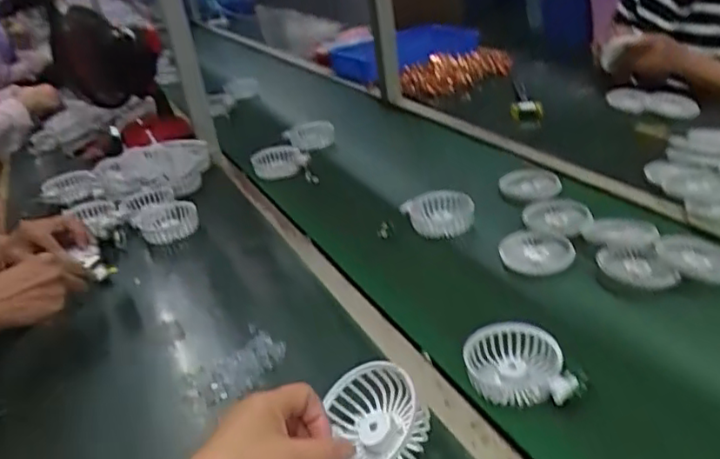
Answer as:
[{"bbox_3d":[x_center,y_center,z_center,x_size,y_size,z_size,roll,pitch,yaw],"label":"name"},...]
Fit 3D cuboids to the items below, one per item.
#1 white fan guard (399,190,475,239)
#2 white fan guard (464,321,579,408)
[{"bbox_3d":[0.116,-0.025,0.916,0.100,0.027,0.091,-7,28,4],"label":"white fan guard"},{"bbox_3d":[0.149,0.135,0.604,0.089,0.037,0.096,-6,28,5],"label":"white fan guard"}]

